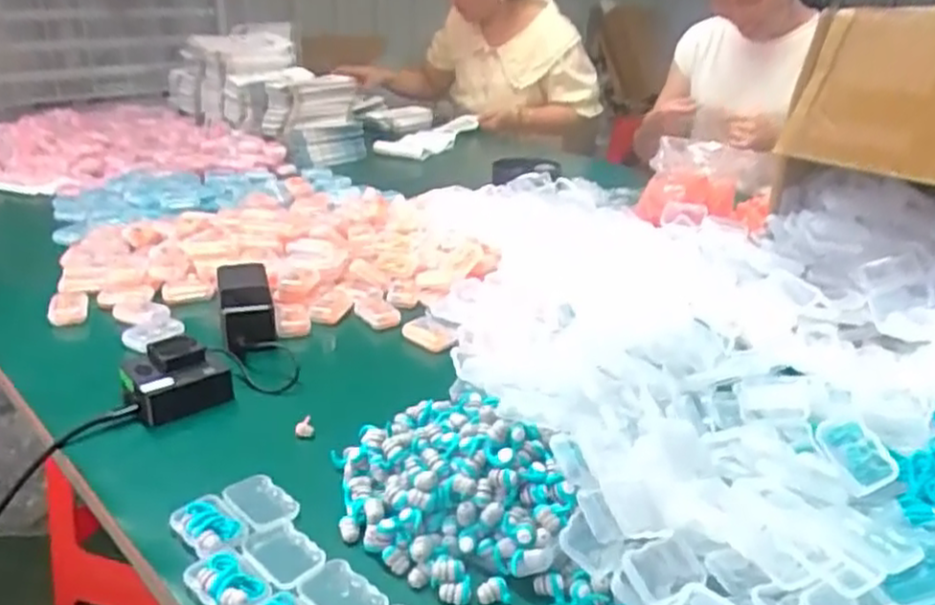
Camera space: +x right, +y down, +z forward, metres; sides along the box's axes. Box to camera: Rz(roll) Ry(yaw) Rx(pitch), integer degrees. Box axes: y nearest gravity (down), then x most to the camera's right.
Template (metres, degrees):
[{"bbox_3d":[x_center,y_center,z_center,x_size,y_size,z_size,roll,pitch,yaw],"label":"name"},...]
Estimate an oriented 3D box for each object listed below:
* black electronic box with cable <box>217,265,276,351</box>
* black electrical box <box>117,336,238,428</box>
[{"bbox_3d":[-0.240,0.005,0.791,0.053,0.048,0.153,-6,25,-18],"label":"black electronic box with cable"},{"bbox_3d":[-0.259,0.066,0.647,0.085,0.047,0.065,-12,28,-30],"label":"black electrical box"}]

